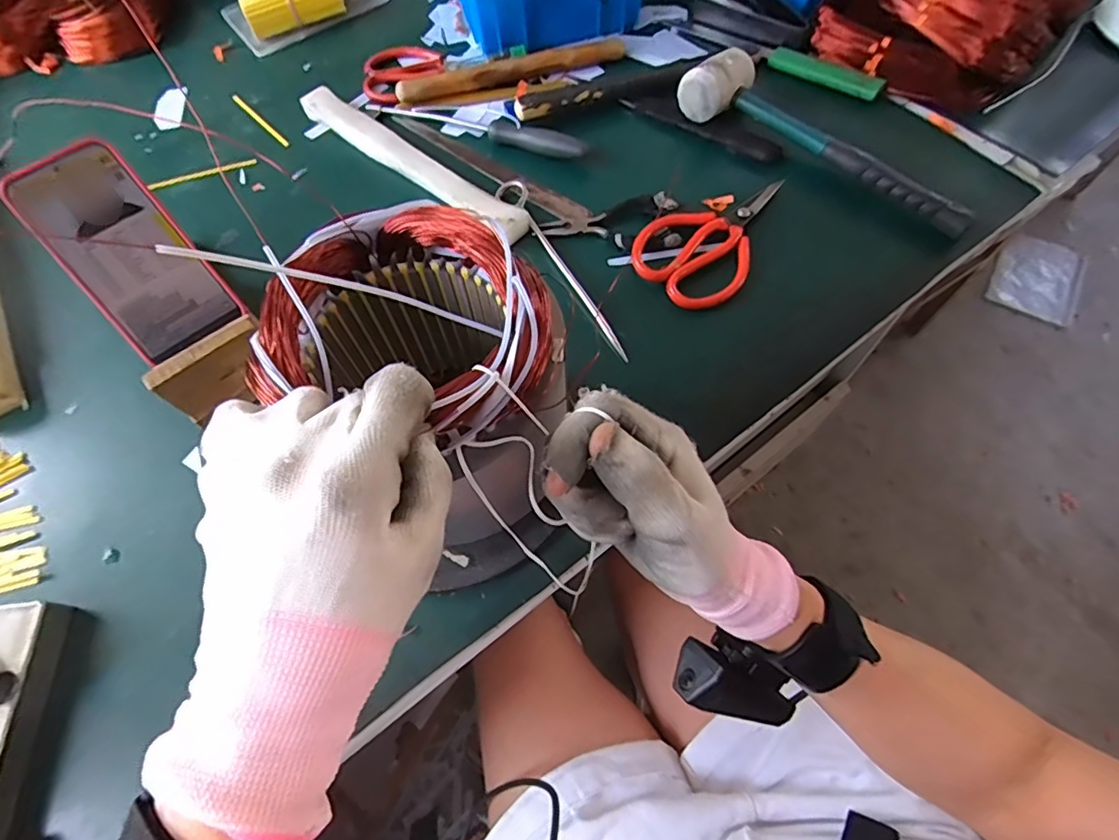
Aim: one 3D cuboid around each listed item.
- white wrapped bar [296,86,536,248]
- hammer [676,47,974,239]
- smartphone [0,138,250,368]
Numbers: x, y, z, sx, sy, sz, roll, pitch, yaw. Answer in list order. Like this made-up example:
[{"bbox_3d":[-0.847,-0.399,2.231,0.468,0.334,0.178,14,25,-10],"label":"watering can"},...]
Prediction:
[{"bbox_3d":[-0.147,-0.255,0.543,0.298,0.021,0.033,36,71,18],"label":"white wrapped bar"},{"bbox_3d":[0.242,-0.254,0.502,0.276,0.047,0.068,38,71,19],"label":"hammer"},{"bbox_3d":[-0.330,-0.128,0.424,0.081,0.015,0.162,-39,103,-16],"label":"smartphone"}]

